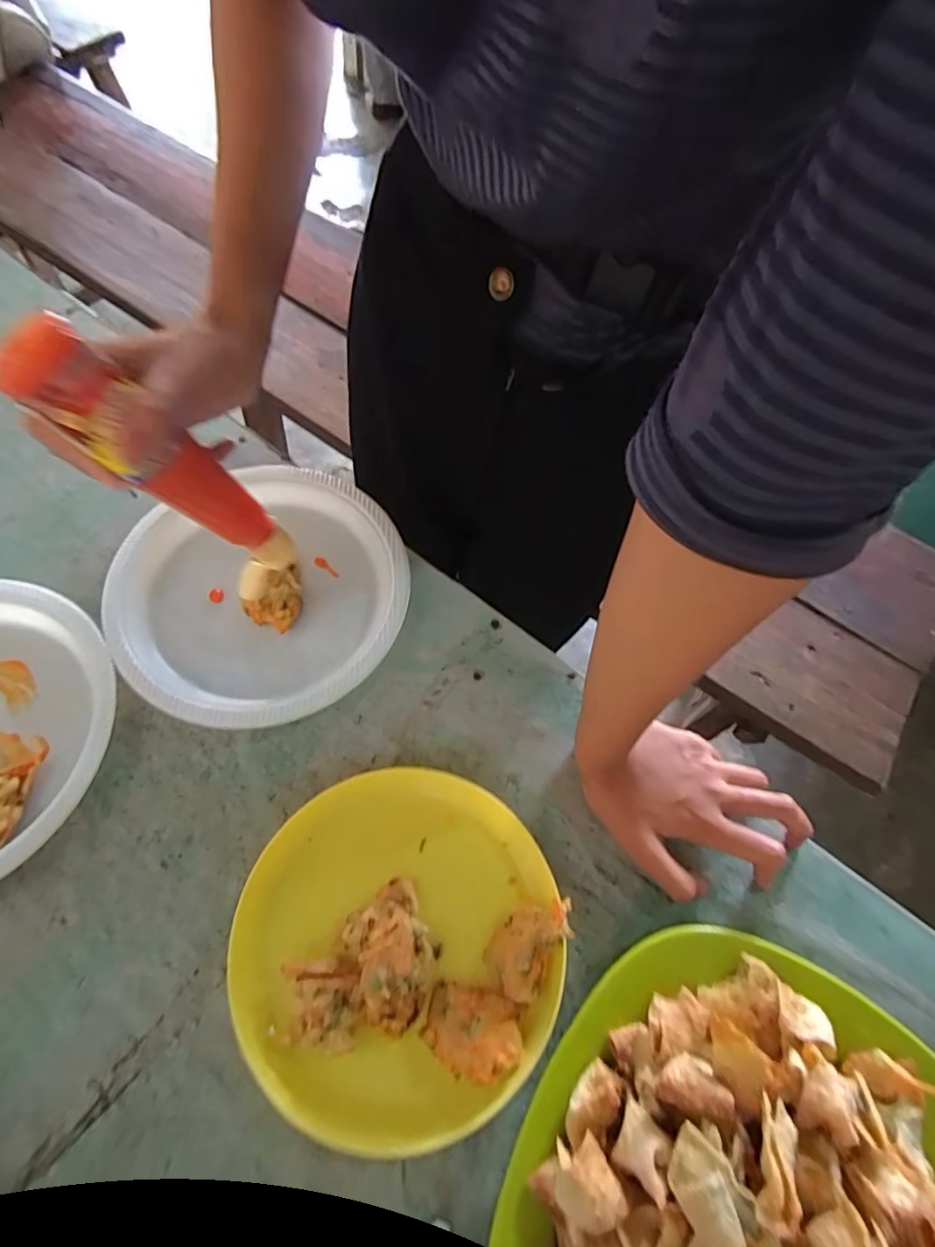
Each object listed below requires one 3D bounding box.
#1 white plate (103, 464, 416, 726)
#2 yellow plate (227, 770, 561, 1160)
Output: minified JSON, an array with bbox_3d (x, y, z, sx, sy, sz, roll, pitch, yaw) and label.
[{"bbox_3d":[-0.148,-0.022,0.409,0.199,0.024,0.198,1,65,-2],"label":"white plate"},{"bbox_3d":[-0.040,0.177,0.319,0.173,0.031,0.180,1,65,-2],"label":"yellow plate"}]

